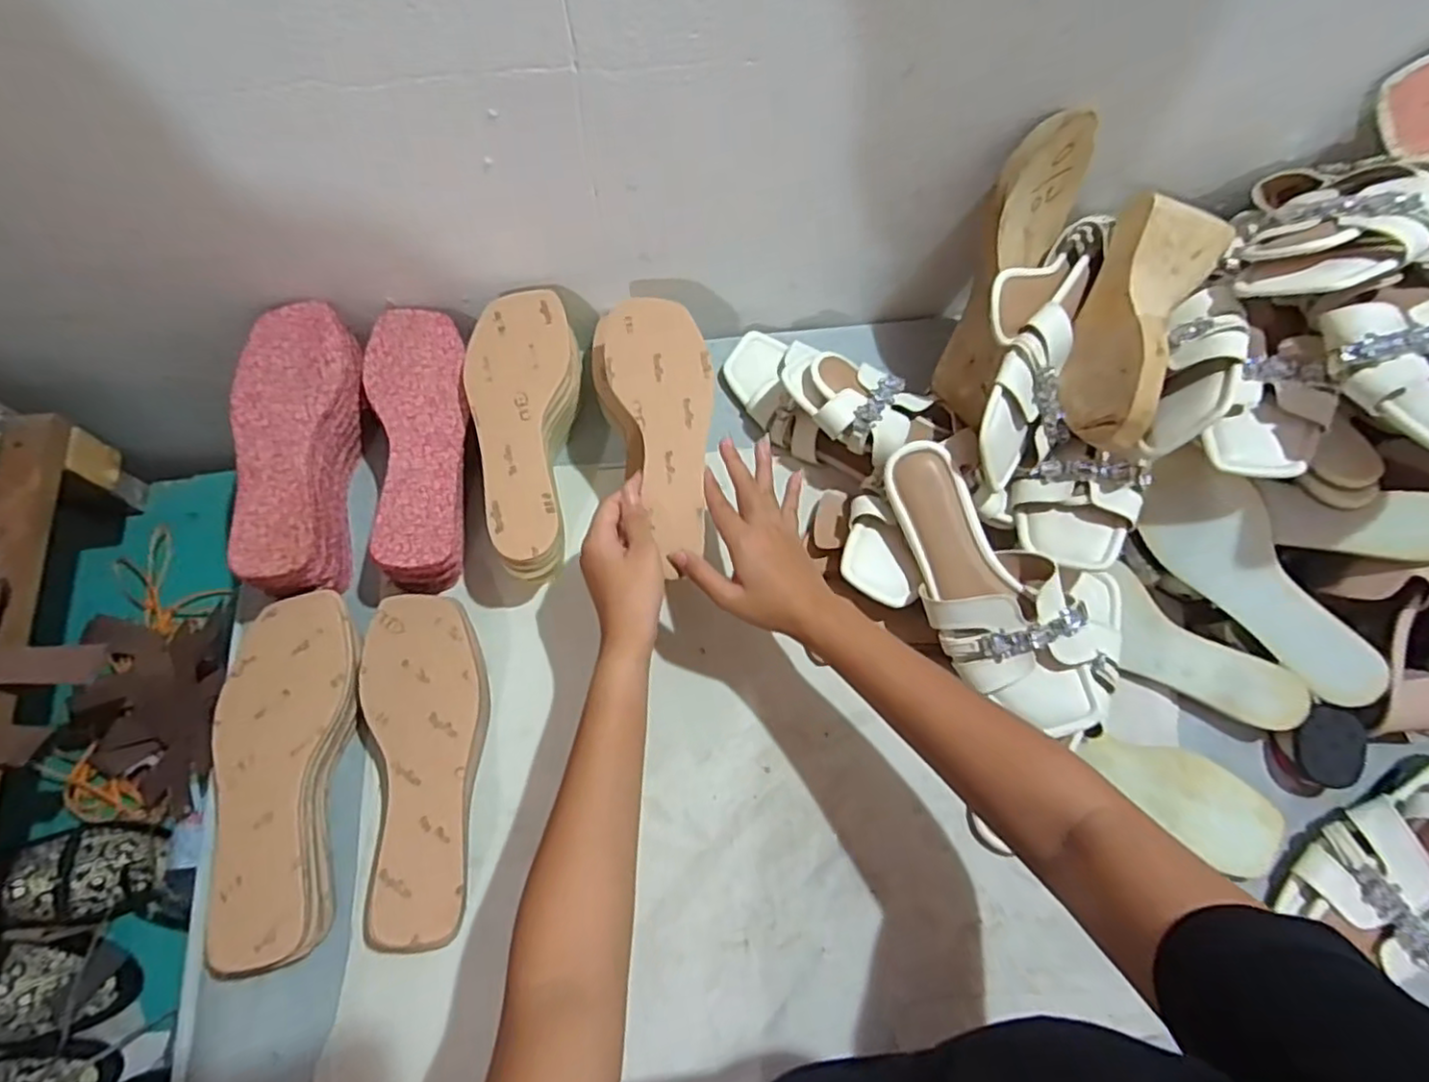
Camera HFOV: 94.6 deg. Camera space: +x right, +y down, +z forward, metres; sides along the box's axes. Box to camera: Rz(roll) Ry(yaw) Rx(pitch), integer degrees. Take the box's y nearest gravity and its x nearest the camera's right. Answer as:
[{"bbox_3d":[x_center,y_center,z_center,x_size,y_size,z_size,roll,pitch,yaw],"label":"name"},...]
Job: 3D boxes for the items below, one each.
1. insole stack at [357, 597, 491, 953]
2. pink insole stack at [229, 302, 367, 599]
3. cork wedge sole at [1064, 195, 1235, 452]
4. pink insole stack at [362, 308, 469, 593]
[{"bbox_3d":[-0.220,0.163,0.499,0.082,0.036,0.248,-8,70,-4],"label":"insole stack"},{"bbox_3d":[-0.341,-0.073,0.564,0.091,0.089,0.241,-11,70,-5],"label":"pink insole stack"},{"bbox_3d":[0.326,-0.173,0.515,0.083,0.066,0.197,28,72,9],"label":"cork wedge sole"},{"bbox_3d":[-0.248,-0.081,0.572,0.078,0.069,0.237,-8,70,-4],"label":"pink insole stack"}]

